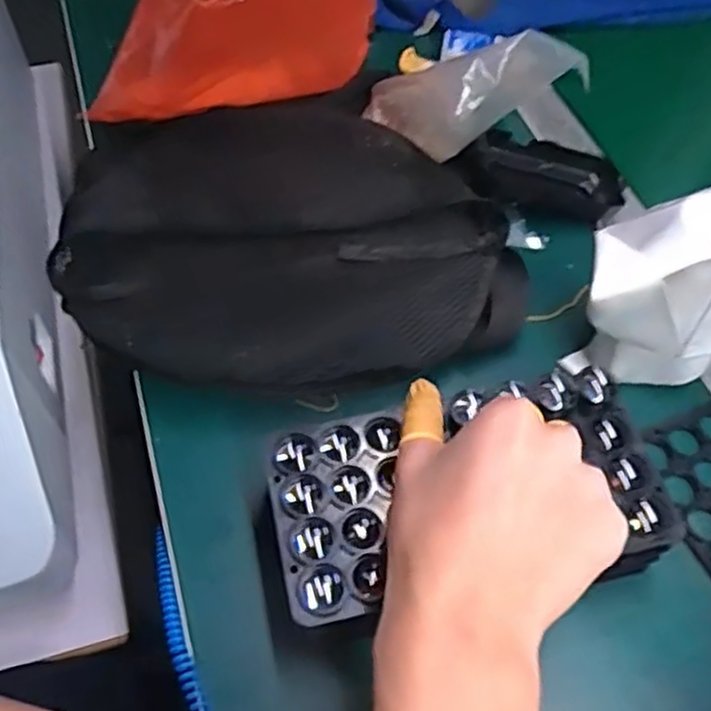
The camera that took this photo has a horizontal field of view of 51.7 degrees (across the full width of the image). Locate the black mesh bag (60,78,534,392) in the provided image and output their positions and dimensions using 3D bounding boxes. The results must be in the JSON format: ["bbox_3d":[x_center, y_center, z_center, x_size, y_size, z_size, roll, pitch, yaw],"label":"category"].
[{"bbox_3d":[-0.050,-0.085,0.501,0.286,0.052,0.253,-11,57,-8],"label":"black mesh bag"}]

